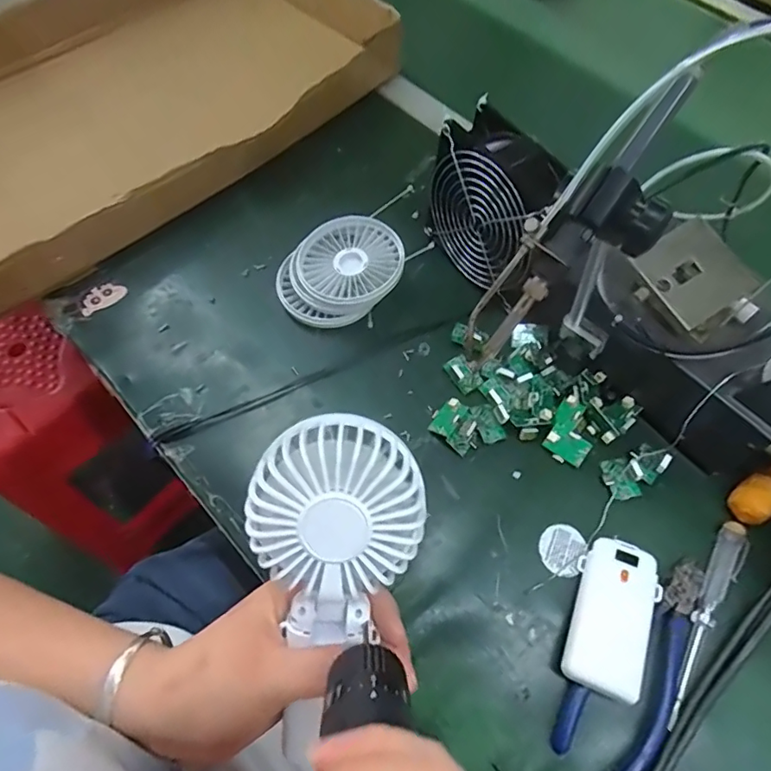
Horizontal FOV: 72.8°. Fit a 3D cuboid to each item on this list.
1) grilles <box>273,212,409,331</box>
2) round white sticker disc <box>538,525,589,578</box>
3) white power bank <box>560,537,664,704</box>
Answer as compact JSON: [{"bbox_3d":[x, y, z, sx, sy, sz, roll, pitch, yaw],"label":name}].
[{"bbox_3d":[-0.038,-0.096,0.452,0.108,0.036,0.092,-33,68,-15],"label":"grilles"},{"bbox_3d":[0.124,0.115,0.367,0.031,0.004,0.034,0,64,0],"label":"round white sticker disc"},{"bbox_3d":[0.146,0.147,0.338,0.046,0.019,0.093,22,66,11],"label":"white power bank"}]

